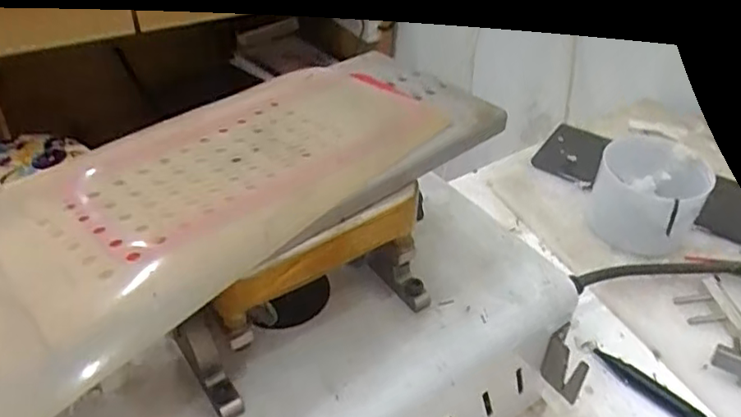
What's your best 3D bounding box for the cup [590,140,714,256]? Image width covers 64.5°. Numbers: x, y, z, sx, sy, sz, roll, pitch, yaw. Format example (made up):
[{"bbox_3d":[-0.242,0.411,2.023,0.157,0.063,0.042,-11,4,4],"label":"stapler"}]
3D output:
[{"bbox_3d":[0.174,-0.008,0.374,0.064,0.058,0.064,1,39,-1],"label":"cup"}]

